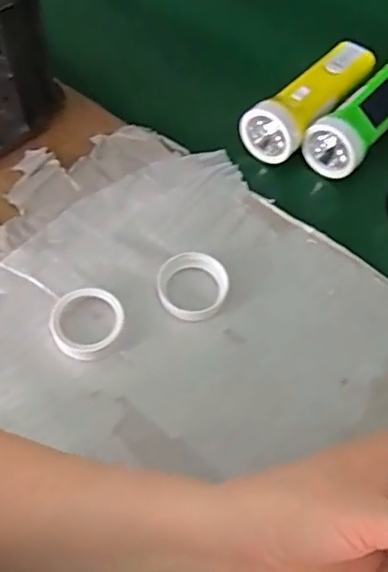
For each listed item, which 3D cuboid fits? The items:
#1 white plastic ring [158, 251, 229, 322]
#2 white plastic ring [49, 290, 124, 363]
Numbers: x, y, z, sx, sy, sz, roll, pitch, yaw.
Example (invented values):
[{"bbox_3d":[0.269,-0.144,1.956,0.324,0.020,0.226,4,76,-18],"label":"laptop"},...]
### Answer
[{"bbox_3d":[0.000,-0.001,0.477,0.052,0.012,0.054,0,61,1],"label":"white plastic ring"},{"bbox_3d":[-0.079,0.026,0.457,0.053,0.015,0.051,0,61,1],"label":"white plastic ring"}]

